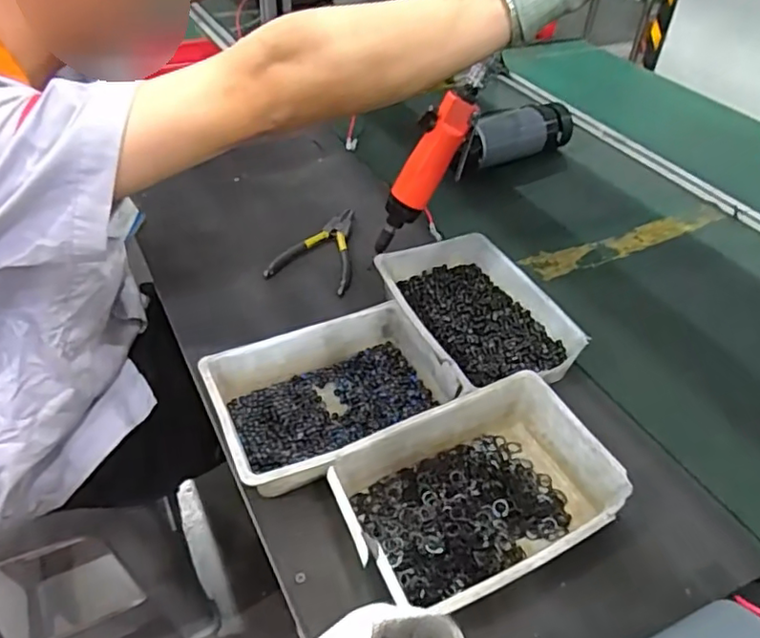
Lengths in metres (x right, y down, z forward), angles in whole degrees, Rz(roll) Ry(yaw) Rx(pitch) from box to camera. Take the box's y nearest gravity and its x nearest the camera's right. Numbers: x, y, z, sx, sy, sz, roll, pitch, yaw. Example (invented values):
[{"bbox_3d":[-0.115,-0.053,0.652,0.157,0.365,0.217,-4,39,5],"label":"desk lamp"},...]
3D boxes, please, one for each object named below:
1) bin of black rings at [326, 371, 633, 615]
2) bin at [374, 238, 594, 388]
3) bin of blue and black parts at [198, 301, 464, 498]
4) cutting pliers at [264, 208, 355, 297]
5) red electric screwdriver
[{"bbox_3d":[0.076,0.138,0.474,0.204,0.054,0.138,-20,48,-24],"label":"bin of black rings"},{"bbox_3d":[0.095,0.000,0.632,0.152,0.059,0.198,-15,46,-20],"label":"bin"},{"bbox_3d":[-0.042,0.072,0.544,0.198,0.060,0.144,-16,47,-21],"label":"bin of blue and black parts"},{"bbox_3d":[-0.066,-0.090,0.743,0.093,0.024,0.140,15,44,10],"label":"cutting pliers"},{"bbox_3d":[0.041,-0.155,0.656,0.041,0.205,0.039,8,37,-34],"label":"red electric screwdriver"}]

